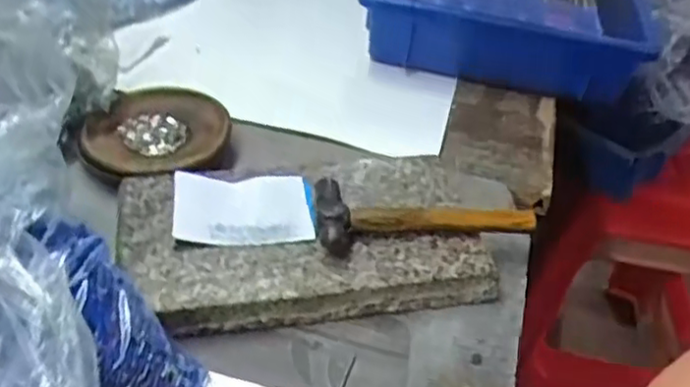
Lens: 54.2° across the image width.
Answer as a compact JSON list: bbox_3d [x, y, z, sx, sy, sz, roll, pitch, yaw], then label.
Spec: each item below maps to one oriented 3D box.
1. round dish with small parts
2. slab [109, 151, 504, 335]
[{"bbox_3d":[-0.148,-0.045,0.542,0.102,0.029,0.112,3,39,-2],"label":"round dish with small parts"},{"bbox_3d":[-0.031,0.029,0.479,0.241,0.031,0.140,-5,40,-12],"label":"slab"}]

